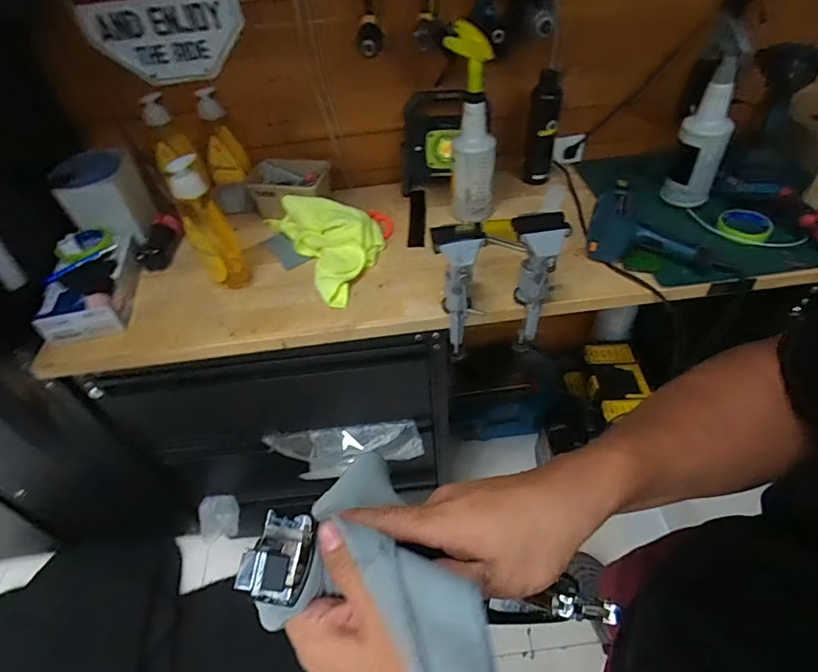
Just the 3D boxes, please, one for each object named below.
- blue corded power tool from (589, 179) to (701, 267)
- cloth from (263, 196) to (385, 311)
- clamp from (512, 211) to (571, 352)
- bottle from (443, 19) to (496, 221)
[{"bbox_3d":[0.435,-0.208,0.862,0.187,0.065,0.187,19,52,22],"label":"blue corded power tool"},{"bbox_3d":[-0.142,-0.195,0.912,0.173,0.079,0.300,-26,50,-17],"label":"cloth"},{"bbox_3d":[0.202,-0.080,0.775,0.081,0.238,0.105,7,48,12],"label":"clamp"},{"bbox_3d":[0.118,-0.372,0.875,0.095,0.332,0.071,3,48,9],"label":"bottle"}]

